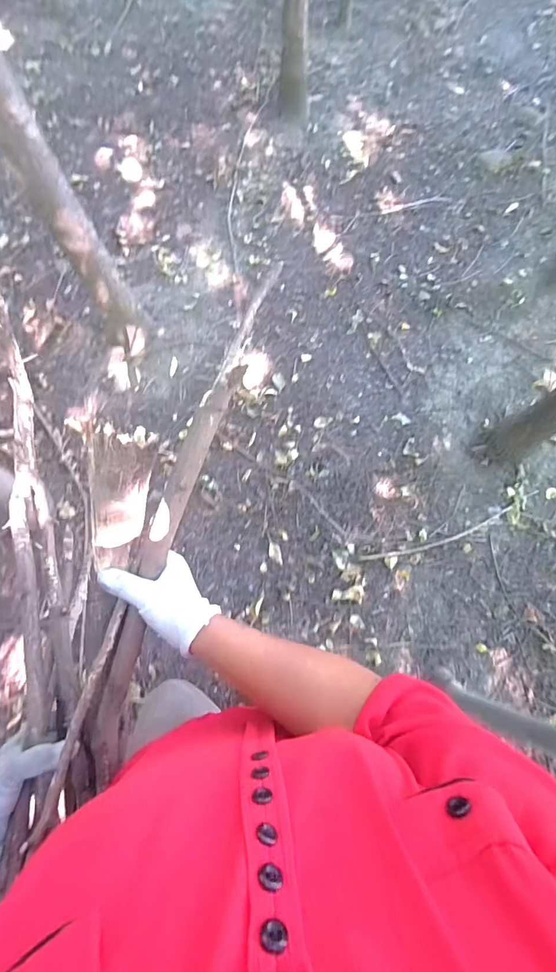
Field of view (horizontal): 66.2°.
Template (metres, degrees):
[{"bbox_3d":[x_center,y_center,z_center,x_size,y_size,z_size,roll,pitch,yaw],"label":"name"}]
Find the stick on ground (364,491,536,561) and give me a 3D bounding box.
[{"bbox_3d":[0.602,0.151,1.442,0.666,0.014,0.055,-18,71,-8],"label":"stick on ground"}]

